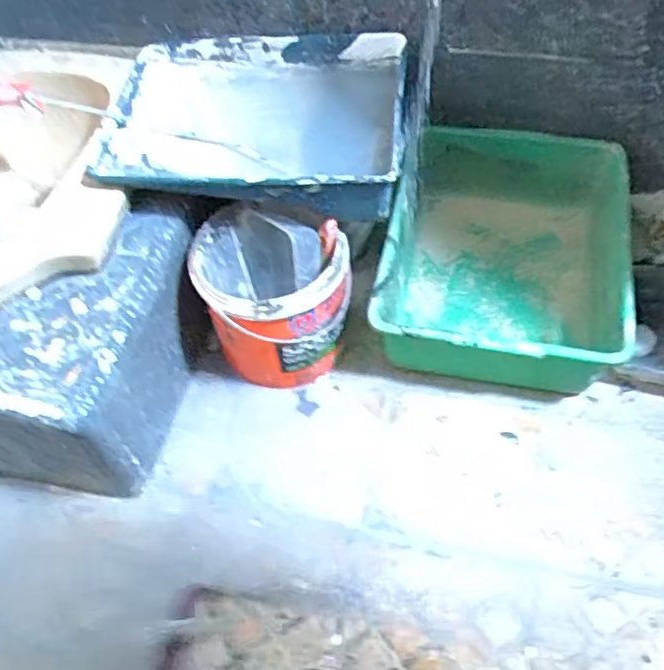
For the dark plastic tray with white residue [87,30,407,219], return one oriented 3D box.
[{"bbox_3d":[-0.095,-0.279,0.823,0.364,0.055,0.303,2,53,6],"label":"dark plastic tray with white residue"}]

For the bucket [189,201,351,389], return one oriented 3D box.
[{"bbox_3d":[-0.069,-0.043,0.846,0.186,0.202,0.164,-13,53,-5],"label":"bucket"}]

